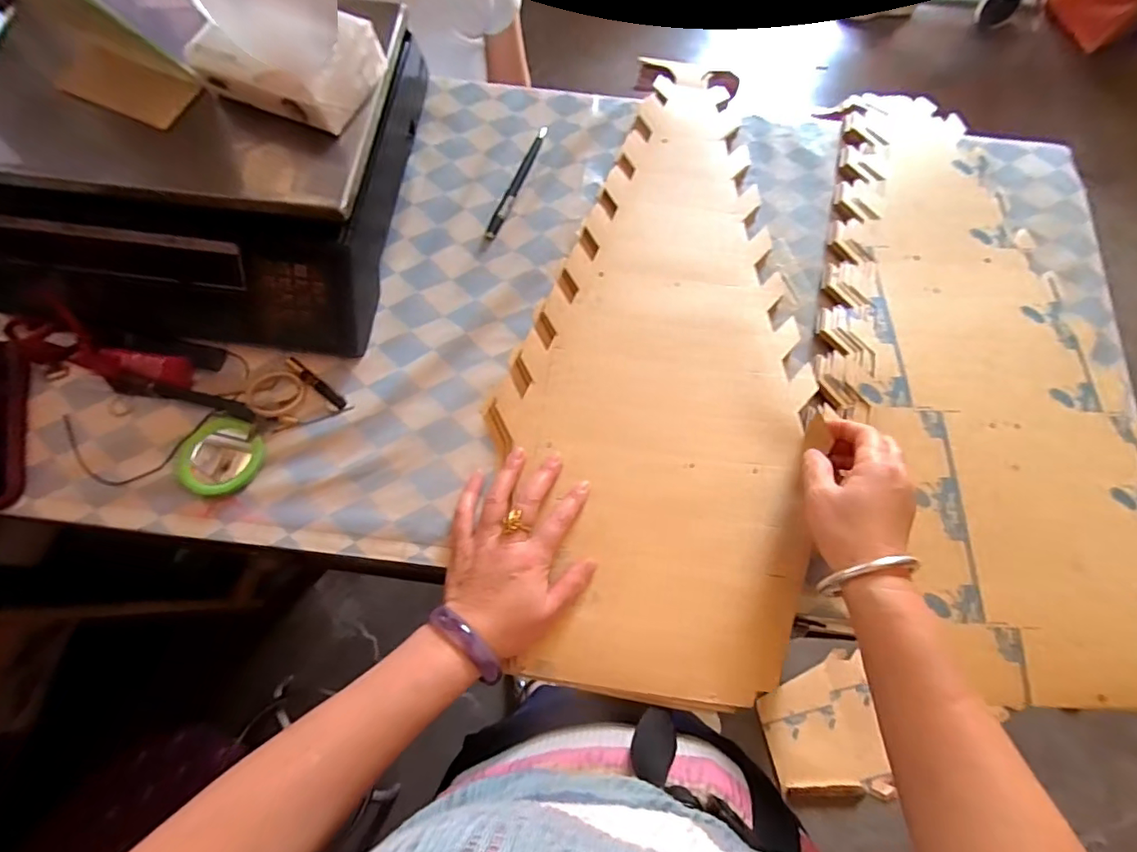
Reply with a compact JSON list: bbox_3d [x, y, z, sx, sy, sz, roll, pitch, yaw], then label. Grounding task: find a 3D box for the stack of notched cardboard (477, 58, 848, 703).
[{"bbox_3d":[0.080,-0.091,0.493,0.254,0.019,0.612,4,71,2],"label":"stack of notched cardboard"}]

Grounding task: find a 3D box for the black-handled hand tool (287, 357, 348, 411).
[{"bbox_3d":[-0.224,-0.038,0.474,0.064,0.010,0.010,36,74,12],"label":"black-handled hand tool"}]

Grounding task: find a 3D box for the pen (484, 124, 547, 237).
[{"bbox_3d":[-0.052,-0.256,0.551,0.014,0.010,0.151,19,71,7],"label":"pen"}]

